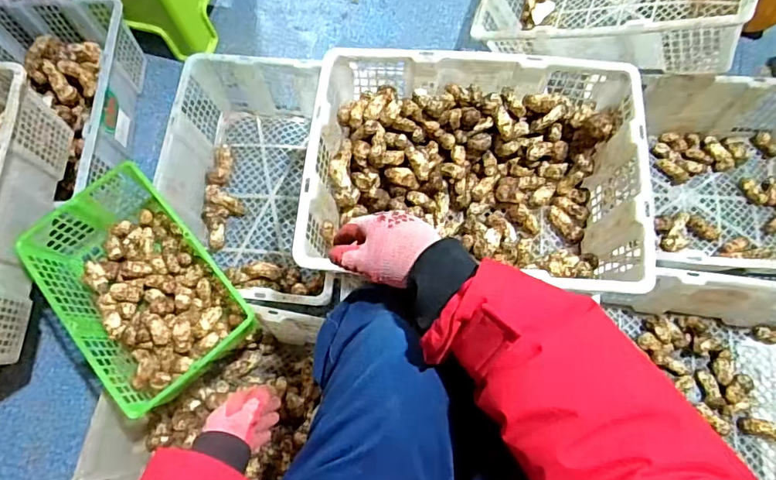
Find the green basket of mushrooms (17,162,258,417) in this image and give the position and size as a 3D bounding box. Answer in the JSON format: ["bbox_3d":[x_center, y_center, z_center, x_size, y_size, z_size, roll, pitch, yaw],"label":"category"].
[{"bbox_3d":[-0.380,0.068,0.749,0.210,0.081,0.348,-40,76,-10],"label":"green basket of mushrooms"}]

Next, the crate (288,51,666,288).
[{"bbox_3d":[0.123,-0.100,0.751,0.462,0.157,0.332,5,73,3],"label":"crate"}]

